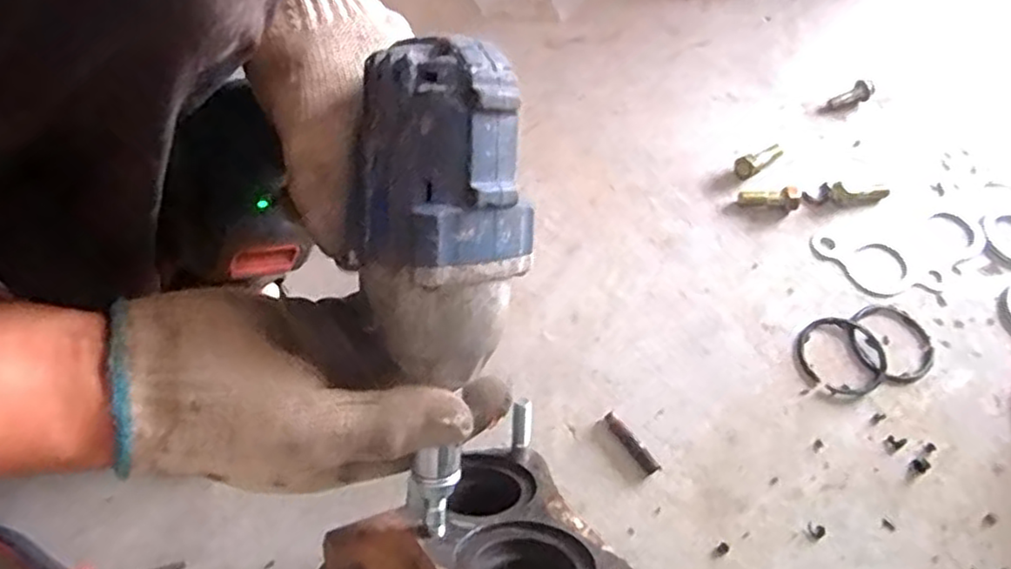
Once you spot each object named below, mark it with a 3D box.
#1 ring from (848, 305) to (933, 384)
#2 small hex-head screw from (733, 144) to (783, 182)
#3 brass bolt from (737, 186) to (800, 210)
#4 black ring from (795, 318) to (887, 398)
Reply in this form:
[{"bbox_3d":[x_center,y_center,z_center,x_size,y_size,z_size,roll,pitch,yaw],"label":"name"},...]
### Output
[{"bbox_3d":[0.287,0.042,0.516,0.063,0.004,0.061,2,59,-3],"label":"ring"},{"bbox_3d":[0.213,-0.106,0.590,0.053,0.013,0.020,-36,68,-22],"label":"small hex-head screw"},{"bbox_3d":[0.214,-0.070,0.567,0.047,0.016,0.017,3,59,-3],"label":"brass bolt"},{"bbox_3d":[0.243,0.052,0.505,0.064,0.004,0.062,2,59,-3],"label":"black ring"}]

